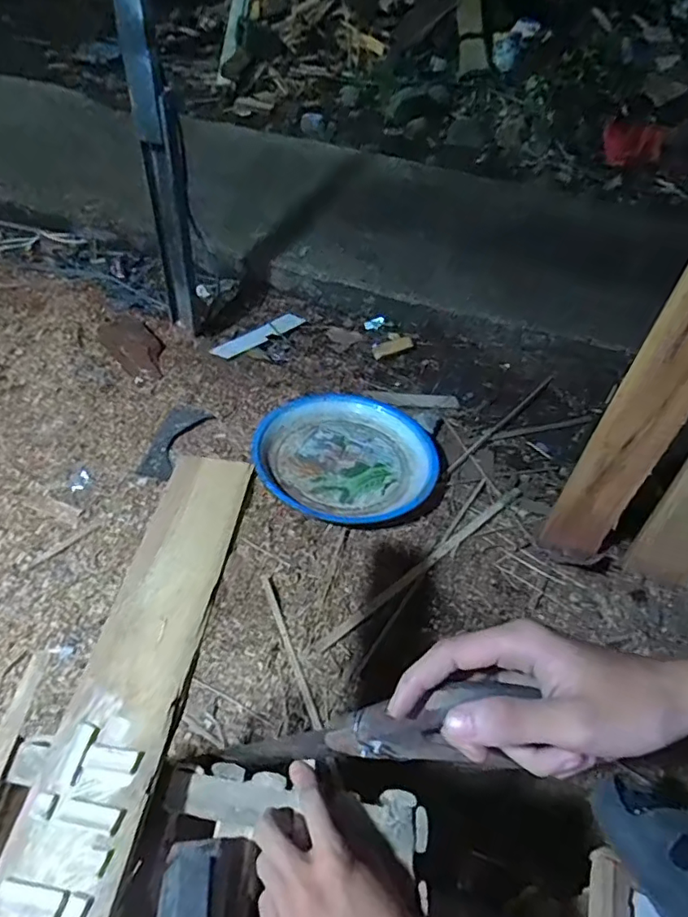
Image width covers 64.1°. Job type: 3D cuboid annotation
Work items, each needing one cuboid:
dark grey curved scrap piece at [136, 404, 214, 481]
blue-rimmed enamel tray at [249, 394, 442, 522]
[{"bbox_3d":[-0.364,-0.044,1.191,0.091,0.023,0.215,9,46,3],"label":"dark grey curved scrap piece"},{"bbox_3d":[-0.001,-0.012,1.187,0.387,0.041,0.374,20,47,14],"label":"blue-rimmed enamel tray"}]

